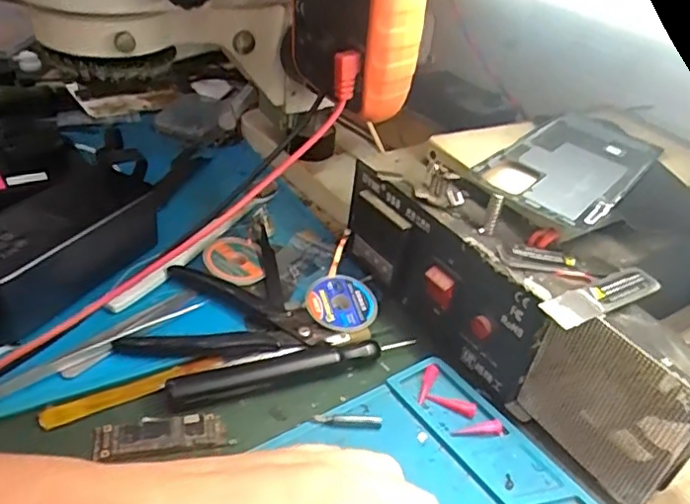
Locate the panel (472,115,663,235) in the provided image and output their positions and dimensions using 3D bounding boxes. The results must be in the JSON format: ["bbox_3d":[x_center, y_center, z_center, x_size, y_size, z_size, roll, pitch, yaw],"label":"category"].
[{"bbox_3d":[0.141,-0.056,0.373,0.070,0.005,0.156,32,41,25],"label":"panel"}]

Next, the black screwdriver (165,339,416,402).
[{"bbox_3d":[-0.026,0.065,0.346,0.144,0.011,0.016,-8,38,-18],"label":"black screwdriver"}]

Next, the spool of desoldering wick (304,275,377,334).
[{"bbox_3d":[-0.002,0.032,0.388,0.044,0.011,0.042,4,36,-3],"label":"spool of desoldering wick"}]

